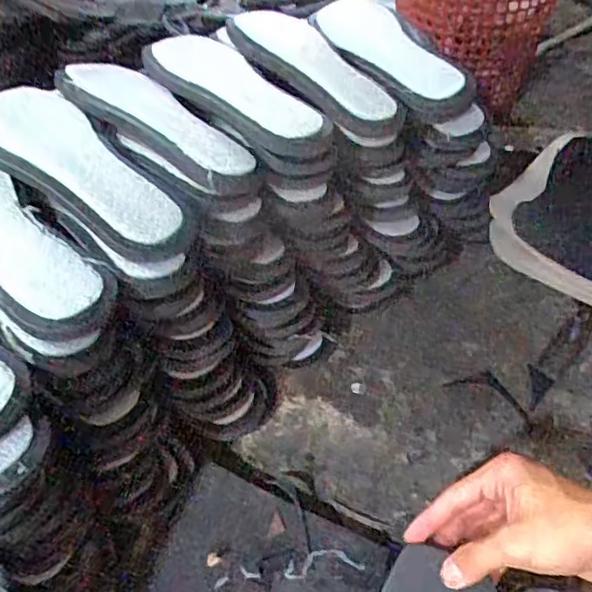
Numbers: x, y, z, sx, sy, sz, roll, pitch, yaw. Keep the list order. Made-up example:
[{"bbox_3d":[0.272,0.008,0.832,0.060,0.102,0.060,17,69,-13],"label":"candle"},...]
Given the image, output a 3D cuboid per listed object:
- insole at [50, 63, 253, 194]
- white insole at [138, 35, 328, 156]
[{"bbox_3d":[-0.122,-0.144,0.500,0.074,0.023,0.215,-32,53,-26],"label":"insole"},{"bbox_3d":[-0.060,-0.186,0.541,0.079,0.019,0.221,-29,52,-24],"label":"white insole"}]

